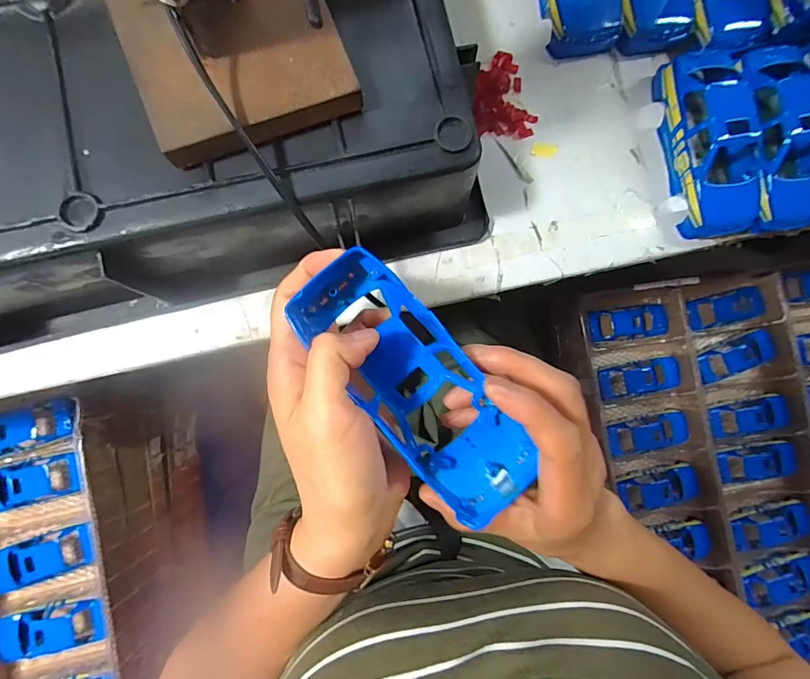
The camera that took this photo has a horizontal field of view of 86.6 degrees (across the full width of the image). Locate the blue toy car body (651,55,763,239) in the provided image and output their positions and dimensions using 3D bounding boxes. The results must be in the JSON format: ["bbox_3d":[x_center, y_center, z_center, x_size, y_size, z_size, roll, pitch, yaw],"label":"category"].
[{"bbox_3d":[0.224,-0.142,0.310,0.061,0.038,0.127,-5,86,-3],"label":"blue toy car body"}]

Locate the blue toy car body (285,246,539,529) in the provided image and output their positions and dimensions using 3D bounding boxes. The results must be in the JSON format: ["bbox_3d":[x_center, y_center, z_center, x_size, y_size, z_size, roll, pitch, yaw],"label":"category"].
[{"bbox_3d":[0.007,0.022,0.206,0.055,0.039,0.134,-38,92,-5],"label":"blue toy car body"}]

